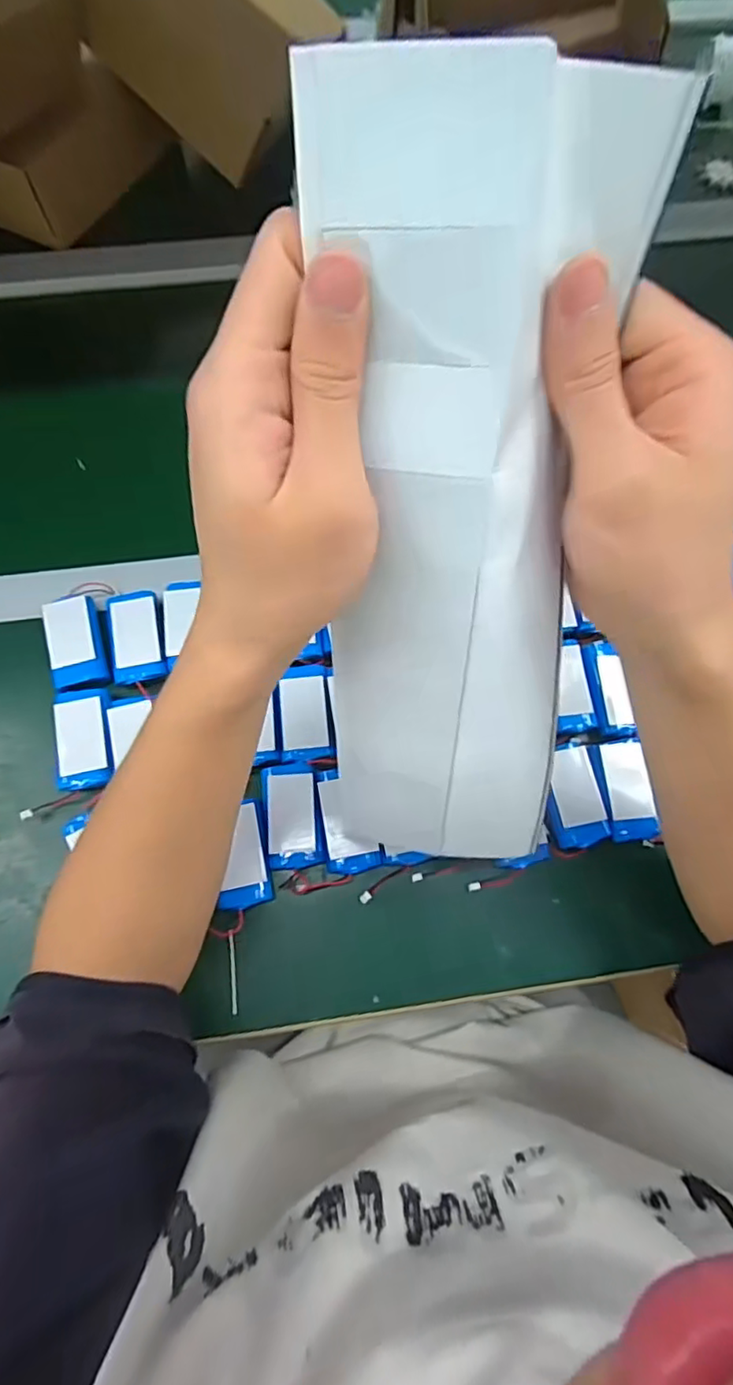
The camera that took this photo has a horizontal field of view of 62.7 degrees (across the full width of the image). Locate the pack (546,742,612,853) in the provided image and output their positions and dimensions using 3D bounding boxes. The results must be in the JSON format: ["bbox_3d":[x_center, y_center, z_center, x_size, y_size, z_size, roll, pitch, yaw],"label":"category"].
[{"bbox_3d":[0.140,0.071,0.414,0.038,0.021,0.069,-12,71,-5],"label":"pack"}]

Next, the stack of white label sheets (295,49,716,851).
[{"bbox_3d":[0.036,-0.034,0.230,0.097,0.293,0.032,-7,40,-4],"label":"stack of white label sheets"}]

